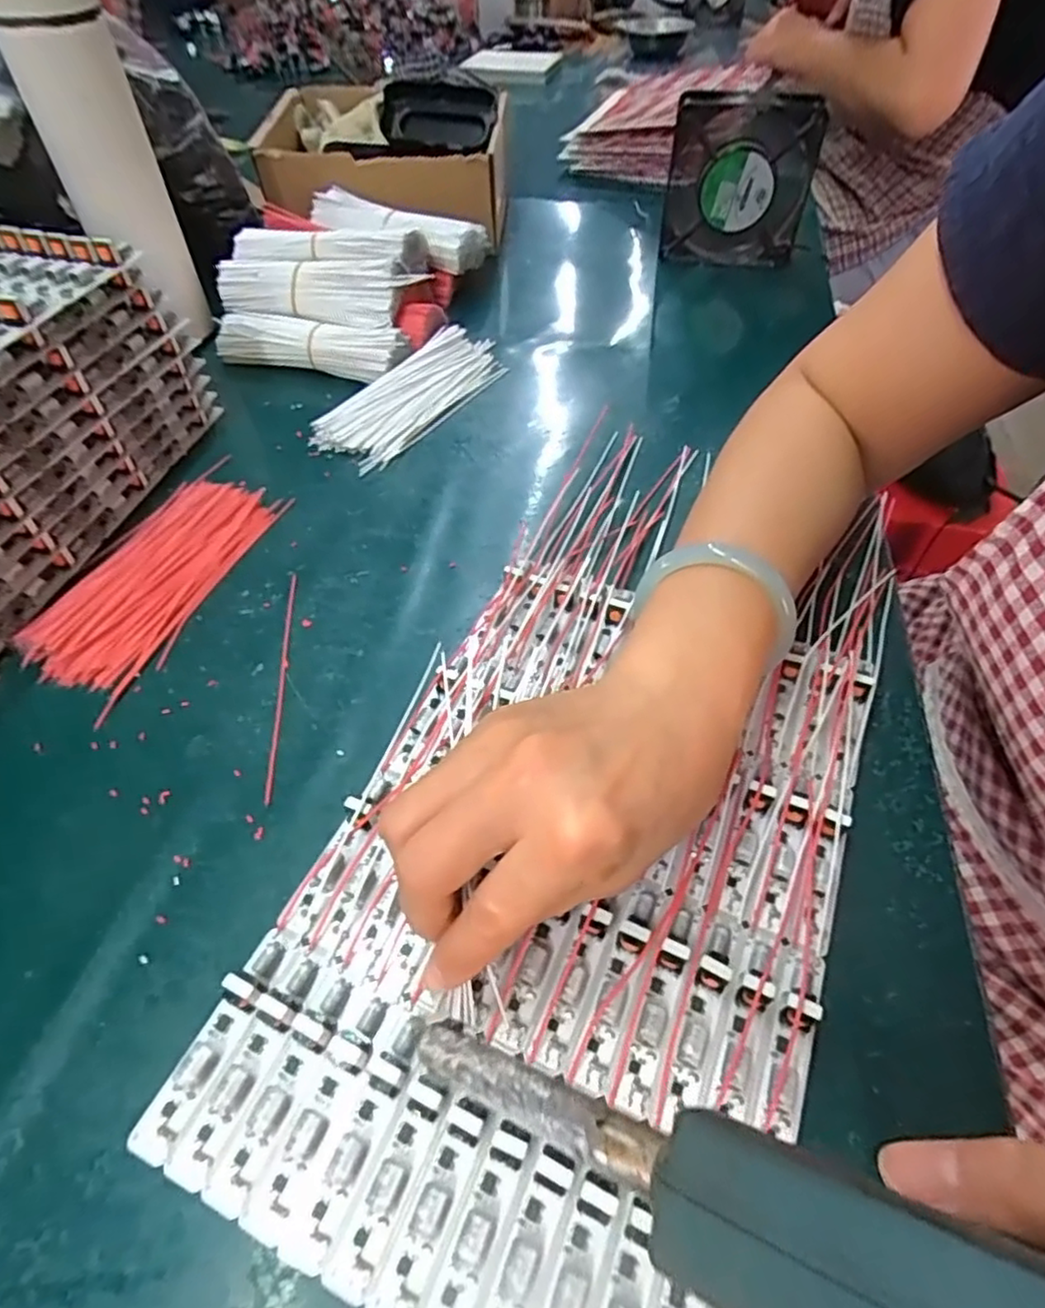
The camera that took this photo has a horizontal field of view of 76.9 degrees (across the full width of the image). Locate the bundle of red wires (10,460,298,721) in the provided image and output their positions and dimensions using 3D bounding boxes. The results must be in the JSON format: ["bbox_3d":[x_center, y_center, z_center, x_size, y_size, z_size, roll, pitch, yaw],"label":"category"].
[{"bbox_3d":[-0.206,-0.049,0.372,0.075,0.011,0.165,13,52,10],"label":"bundle of red wires"}]

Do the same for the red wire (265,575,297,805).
[{"bbox_3d":[-0.120,0.009,0.330,0.004,0.004,0.141,-6,51,-4],"label":"red wire"}]

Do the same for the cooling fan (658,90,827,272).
[{"bbox_3d":[0.186,-0.409,0.576,0.119,0.120,0.037,0,52,-1],"label":"cooling fan"}]

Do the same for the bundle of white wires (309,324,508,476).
[{"bbox_3d":[-0.080,-0.193,0.479,0.068,0.023,0.159,28,56,21],"label":"bundle of white wires"}]

